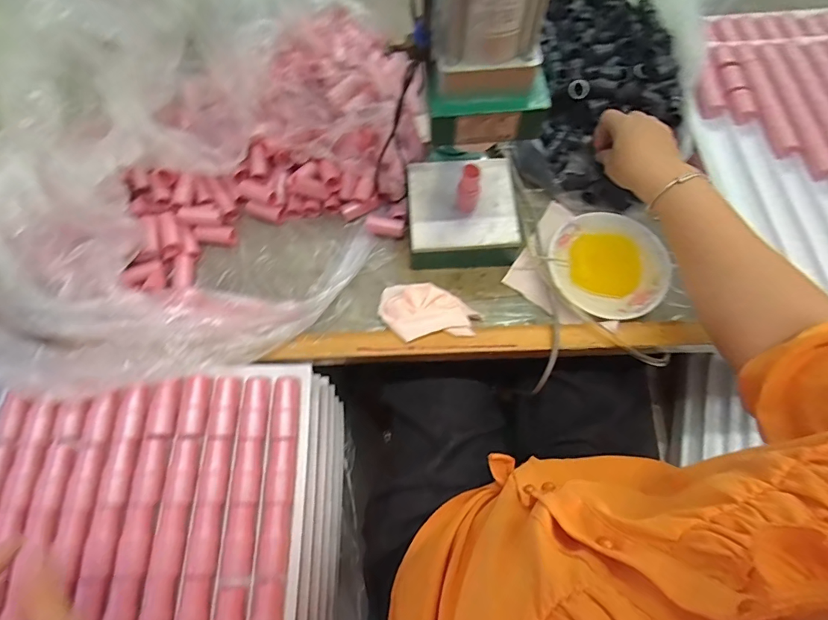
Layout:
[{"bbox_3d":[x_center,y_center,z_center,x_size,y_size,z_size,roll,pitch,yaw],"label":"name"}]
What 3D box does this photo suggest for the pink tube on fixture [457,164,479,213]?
[{"bbox_3d":[0.060,-0.131,0.484,0.022,0.060,0.027,12,70,6],"label":"pink tube on fixture"}]

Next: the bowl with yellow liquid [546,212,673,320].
[{"bbox_3d":[0.225,-0.050,0.507,0.131,0.027,0.123,-1,69,1],"label":"bowl with yellow liquid"}]

